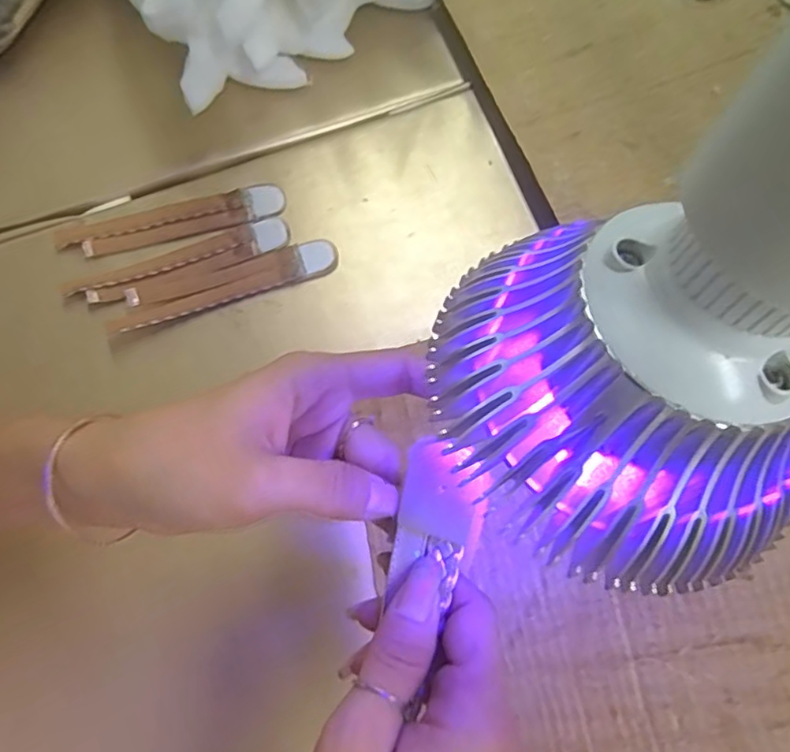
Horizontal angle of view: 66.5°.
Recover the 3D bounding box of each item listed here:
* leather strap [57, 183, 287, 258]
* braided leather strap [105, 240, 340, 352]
[{"bbox_3d":[-0.155,-0.107,0.419,0.154,0.009,0.027,-17,74,-3],"label":"leather strap"},{"bbox_3d":[-0.114,-0.058,0.404,0.156,0.011,0.027,-22,78,-8],"label":"braided leather strap"}]

